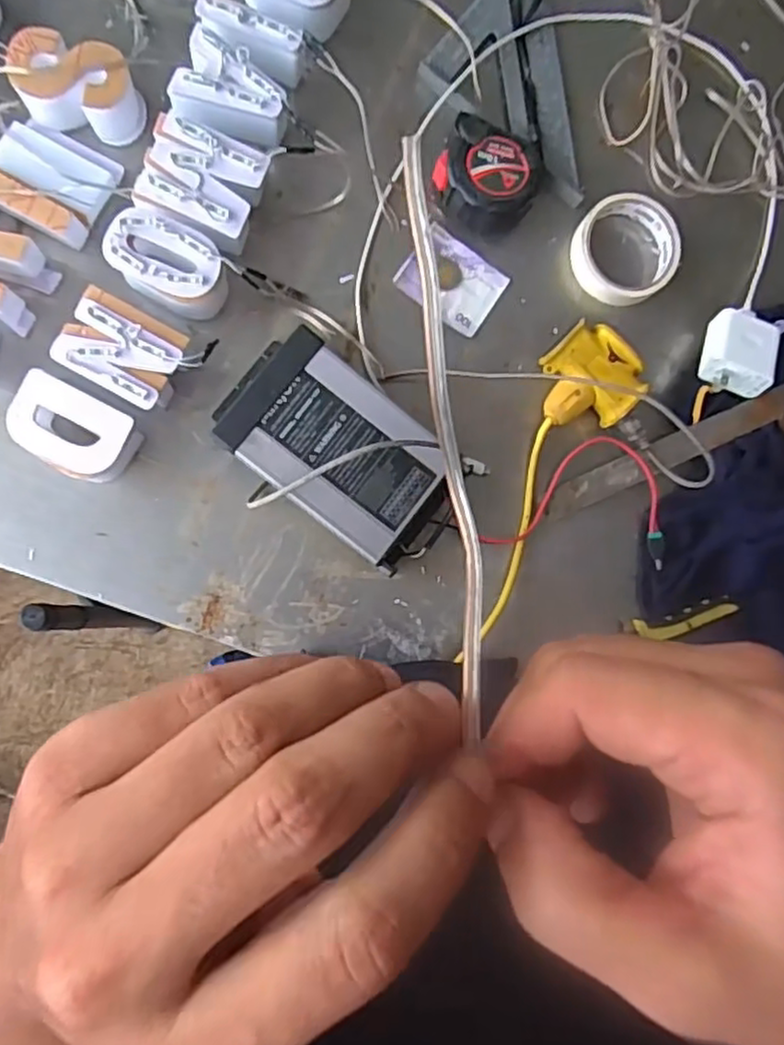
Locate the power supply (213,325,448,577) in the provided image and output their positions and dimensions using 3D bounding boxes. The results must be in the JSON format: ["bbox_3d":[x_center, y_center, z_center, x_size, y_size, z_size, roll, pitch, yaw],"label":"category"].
[{"bbox_3d":[-0.042,-0.057,0.550,0.189,0.051,0.110,39,84,-7],"label":"power supply"}]

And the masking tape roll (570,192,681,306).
[{"bbox_3d":[0.201,-0.236,0.604,0.086,0.029,0.088,0,90,-9],"label":"masking tape roll"}]

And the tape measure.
[{"bbox_3d":[0.082,-0.292,0.583,0.085,0.035,0.081,0,90,-9],"label":"tape measure"}]

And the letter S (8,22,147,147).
[{"bbox_3d":[-0.239,-0.332,0.535,0.096,0.046,0.060,5,89,-9],"label":"letter S"}]

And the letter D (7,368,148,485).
[{"bbox_3d":[-0.240,-0.068,0.524,0.092,0.040,0.061,27,86,-8],"label":"letter D"}]

